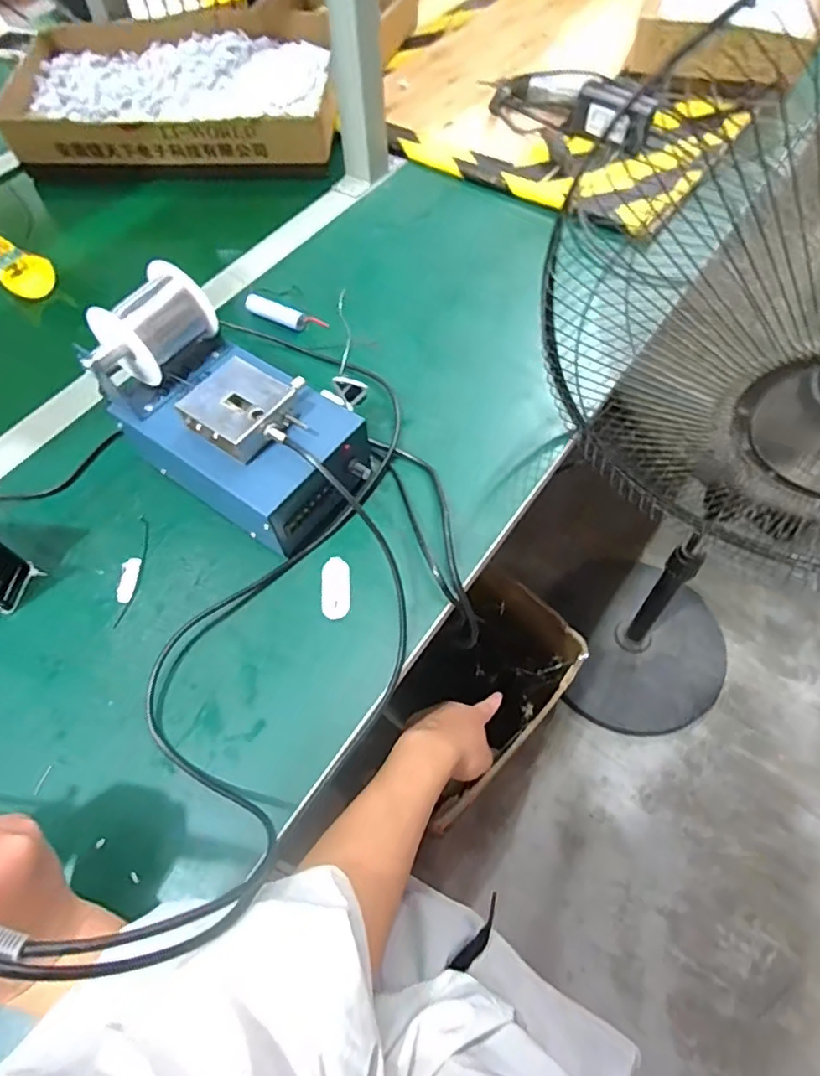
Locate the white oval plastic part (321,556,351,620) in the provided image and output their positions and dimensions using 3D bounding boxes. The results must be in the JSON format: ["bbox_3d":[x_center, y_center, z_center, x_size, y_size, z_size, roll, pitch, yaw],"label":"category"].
[{"bbox_3d":[-0.059,0.039,0.456,0.023,0.004,0.051,-5,60,0],"label":"white oval plastic part"}]

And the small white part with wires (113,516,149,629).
[{"bbox_3d":[-0.228,0.025,0.469,0.016,0.004,0.098,-3,60,1],"label":"small white part with wires"}]

